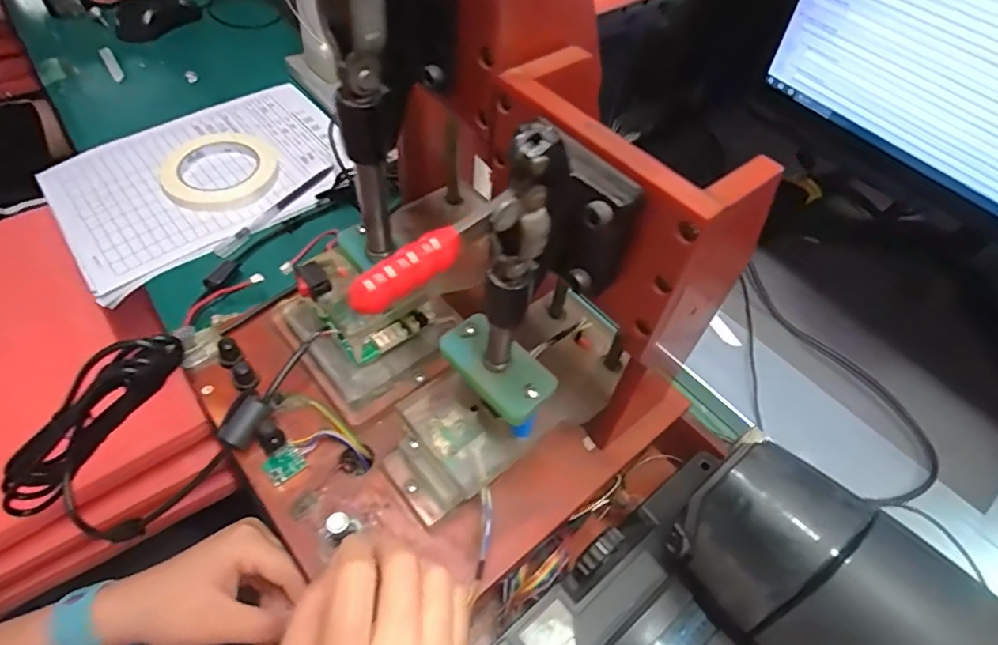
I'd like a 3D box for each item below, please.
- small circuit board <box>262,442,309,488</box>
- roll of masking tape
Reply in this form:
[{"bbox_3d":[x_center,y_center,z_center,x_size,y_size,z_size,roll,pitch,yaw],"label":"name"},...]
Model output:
[{"bbox_3d":[-0.128,0.085,0.326,0.018,0.004,0.021,39,60,21],"label":"small circuit board"},{"bbox_3d":[-0.297,-0.164,0.580,0.122,0.018,0.112,2,54,-3],"label":"roll of masking tape"}]

